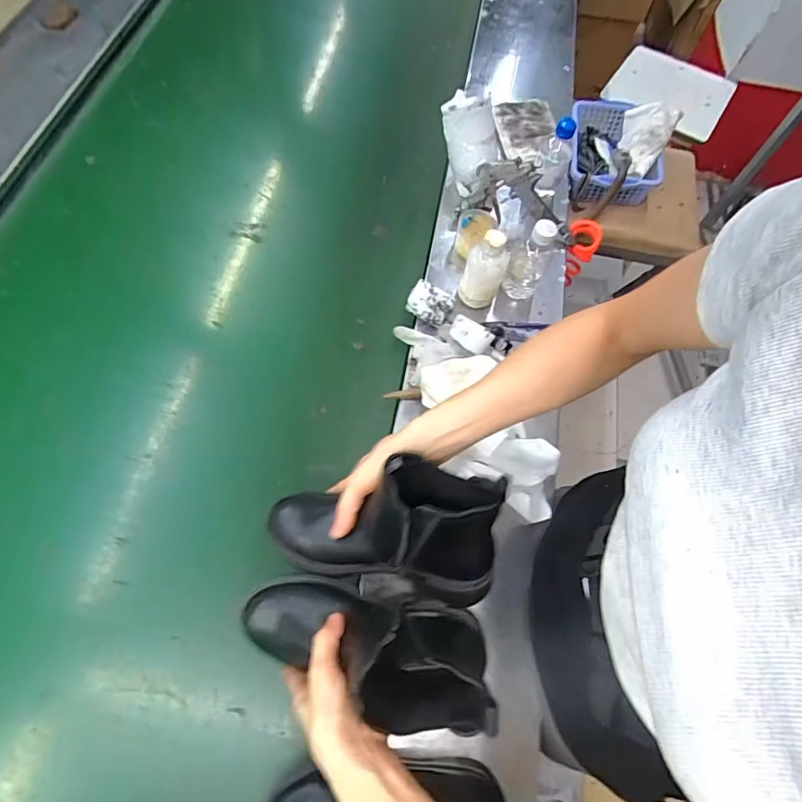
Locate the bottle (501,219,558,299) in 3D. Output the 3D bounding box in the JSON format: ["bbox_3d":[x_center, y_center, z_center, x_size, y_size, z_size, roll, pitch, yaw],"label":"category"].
[{"bbox_3d":[0.195,-0.213,0.712,0.057,0.137,0.058,18,67,5],"label":"bottle"}]

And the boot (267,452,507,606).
[{"bbox_3d":[-0.023,0.115,0.448,0.226,0.127,0.105,12,67,5],"label":"boot"}]

